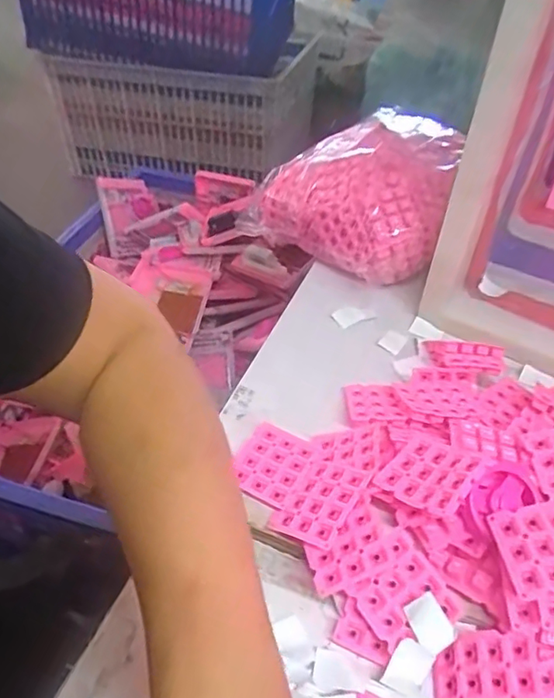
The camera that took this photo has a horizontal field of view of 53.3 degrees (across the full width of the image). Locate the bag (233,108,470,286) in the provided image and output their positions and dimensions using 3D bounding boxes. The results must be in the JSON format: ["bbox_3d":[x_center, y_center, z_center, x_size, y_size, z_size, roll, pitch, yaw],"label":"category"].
[{"bbox_3d":[0.108,-0.174,0.609,0.202,0.107,0.201,35,53,29],"label":"bag"}]

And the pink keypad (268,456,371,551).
[{"bbox_3d":[0.028,0.100,0.365,0.046,0.006,0.060,5,44,42],"label":"pink keypad"}]

